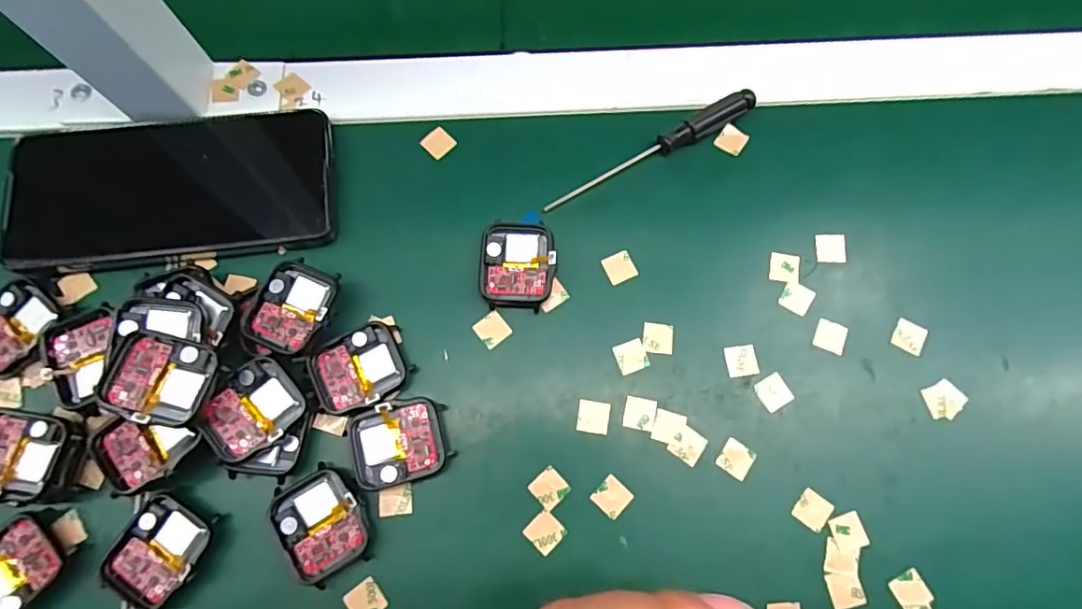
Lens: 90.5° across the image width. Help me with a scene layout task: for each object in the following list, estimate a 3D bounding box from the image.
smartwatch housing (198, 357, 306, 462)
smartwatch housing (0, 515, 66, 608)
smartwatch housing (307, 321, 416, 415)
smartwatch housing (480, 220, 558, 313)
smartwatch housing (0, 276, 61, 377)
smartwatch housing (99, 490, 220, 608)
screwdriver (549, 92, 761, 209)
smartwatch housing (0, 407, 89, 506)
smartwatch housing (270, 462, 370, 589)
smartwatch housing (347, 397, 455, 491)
[{"bbox_3d":[-0.134,0.050,0.250,0.041,0.017,0.035,-42,79,-11],"label":"smartwatch housing"},{"bbox_3d":[-0.236,0.119,0.236,0.035,0.011,0.044,34,77,8],"label":"smartwatch housing"},{"bbox_3d":[-0.089,0.032,0.265,0.043,0.010,0.036,-27,77,-7],"label":"smartwatch housing"},{"bbox_3d":[-0.012,-0.022,0.279,0.038,0.012,0.047,5,75,1],"label":"smartwatch housing"},{"bbox_3d":[-0.260,0.011,0.265,0.036,0.012,0.039,41,78,10],"label":"smartwatch housing"},{"bbox_3d":[-0.172,0.113,0.244,0.036,0.011,0.046,25,76,6],"label":"smartwatch housing"},{"bbox_3d":[0.061,-0.084,0.295,0.129,0.015,0.012,-30,77,-8],"label":"screwdriver"},{"bbox_3d":[-0.233,0.069,0.244,0.044,0.019,0.038,9,75,2],"label":"smartwatch housing"},{"bbox_3d":[-0.101,0.100,0.245,0.036,0.007,0.045,-29,77,-8],"label":"smartwatch housing"},{"bbox_3d":[-0.068,0.066,0.256,0.044,0.010,0.036,-15,76,-5],"label":"smartwatch housing"}]

